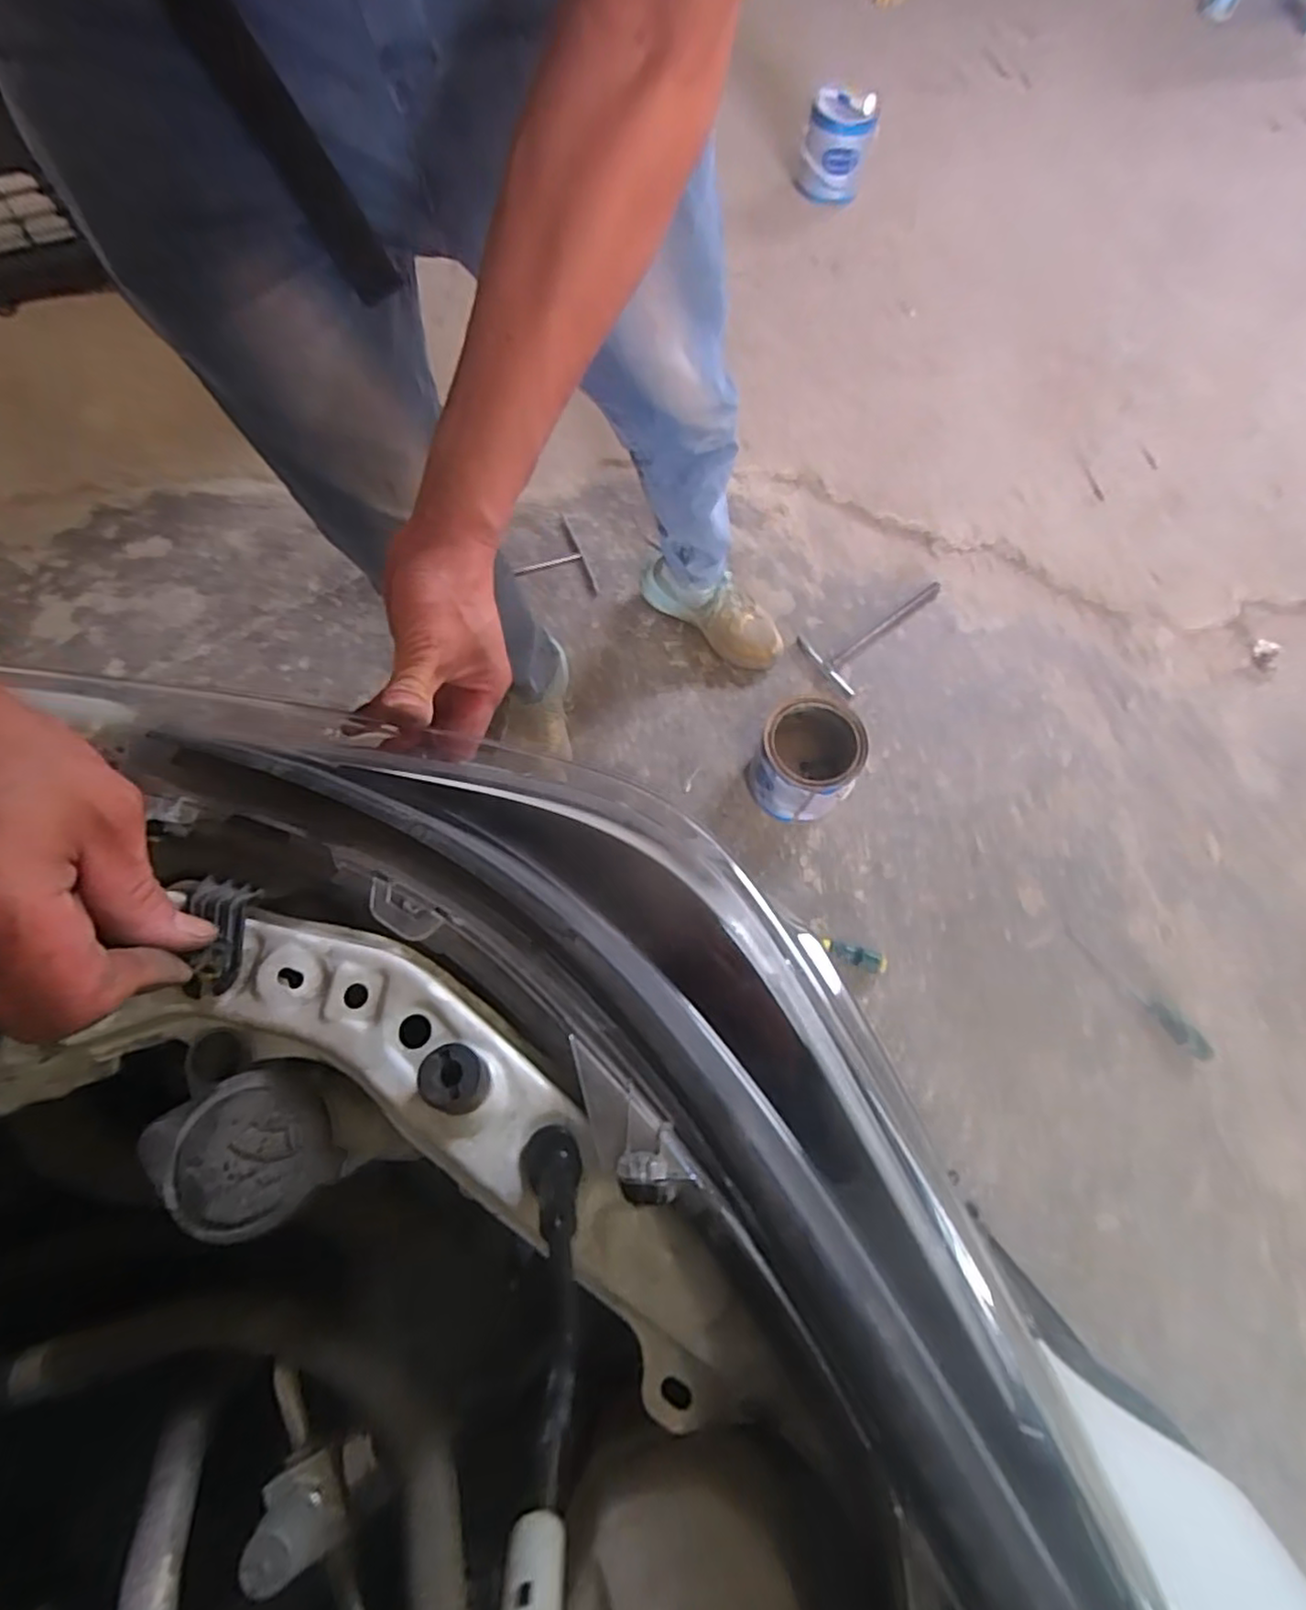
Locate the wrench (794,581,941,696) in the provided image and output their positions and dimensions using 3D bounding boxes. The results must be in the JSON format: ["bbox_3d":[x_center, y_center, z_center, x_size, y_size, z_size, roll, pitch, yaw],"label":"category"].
[{"bbox_3d":[0.442,-0.322,1.271,0.324,0.032,0.150,-28,72,-12],"label":"wrench"}]

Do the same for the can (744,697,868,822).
[{"bbox_3d":[0.247,-0.076,1.088,0.158,0.152,0.184,30,71,10],"label":"can"}]

